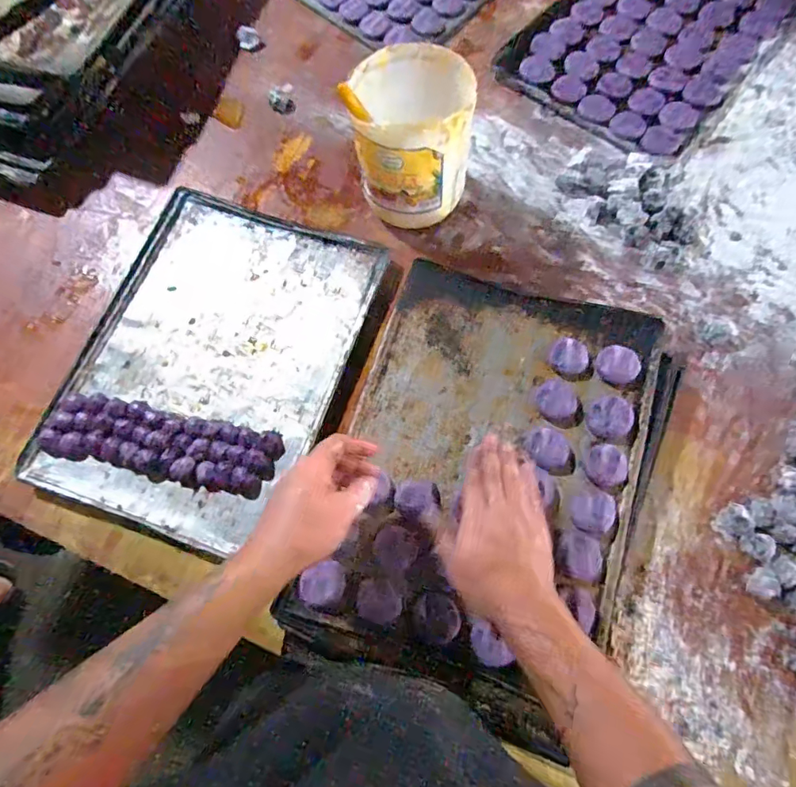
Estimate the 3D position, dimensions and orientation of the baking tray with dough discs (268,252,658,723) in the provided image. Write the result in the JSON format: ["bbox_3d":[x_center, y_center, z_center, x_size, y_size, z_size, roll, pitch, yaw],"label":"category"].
[{"bbox_3d":[0.102,0.078,0.545,0.329,0.027,0.458,18,74,8],"label":"baking tray with dough discs"}]

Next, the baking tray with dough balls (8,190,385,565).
[{"bbox_3d":[-0.243,-0.047,0.628,0.333,0.027,0.441,19,74,8],"label":"baking tray with dough balls"}]

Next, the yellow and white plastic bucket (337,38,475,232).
[{"bbox_3d":[0.019,-0.326,0.617,0.140,0.170,0.148,-1,72,2],"label":"yellow and white plastic bucket"}]

